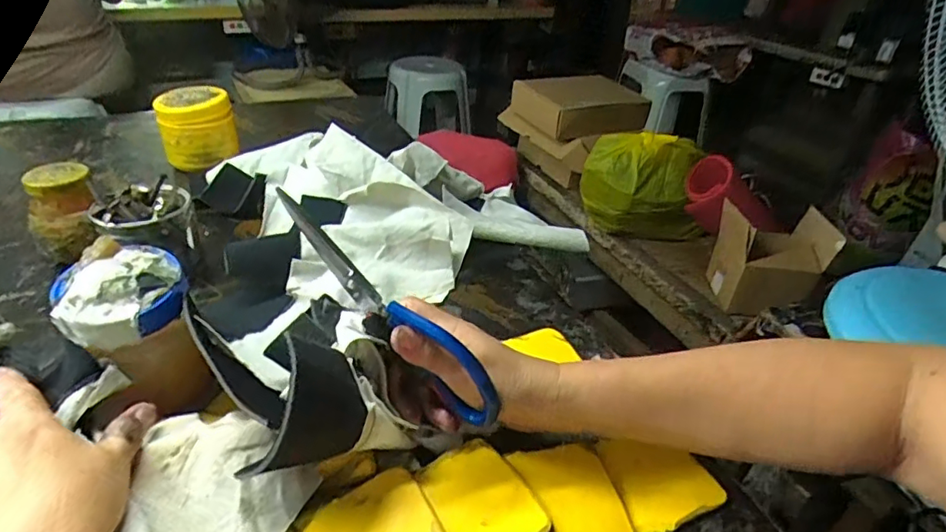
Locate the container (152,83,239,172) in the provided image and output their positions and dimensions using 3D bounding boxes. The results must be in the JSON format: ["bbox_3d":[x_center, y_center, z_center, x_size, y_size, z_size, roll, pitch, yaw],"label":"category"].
[{"bbox_3d":[-0.381,-0.188,0.766,0.093,0.101,0.080,-14,38,-24],"label":"container"}]

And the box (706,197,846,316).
[{"bbox_3d":[0.524,-0.007,0.972,0.162,0.160,0.112,1,34,-4],"label":"box"}]

